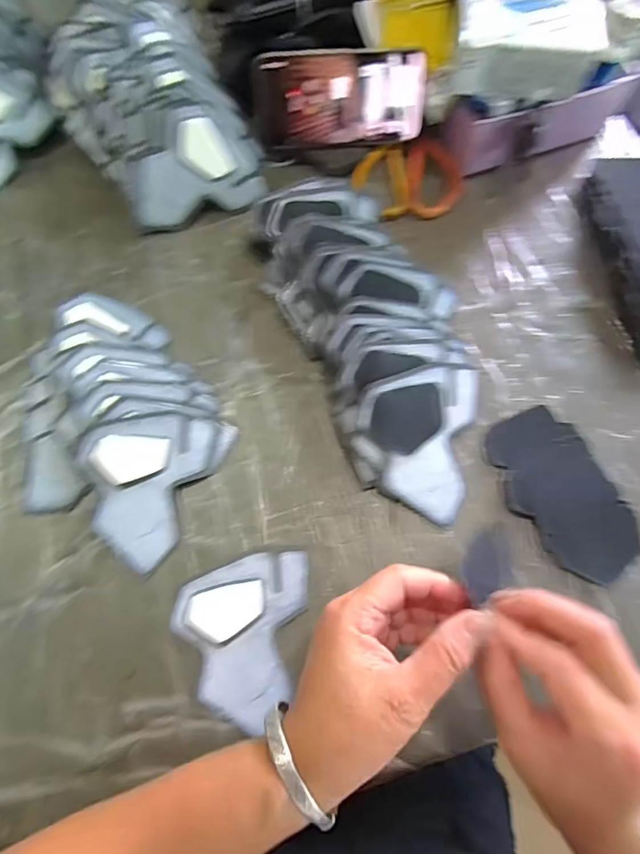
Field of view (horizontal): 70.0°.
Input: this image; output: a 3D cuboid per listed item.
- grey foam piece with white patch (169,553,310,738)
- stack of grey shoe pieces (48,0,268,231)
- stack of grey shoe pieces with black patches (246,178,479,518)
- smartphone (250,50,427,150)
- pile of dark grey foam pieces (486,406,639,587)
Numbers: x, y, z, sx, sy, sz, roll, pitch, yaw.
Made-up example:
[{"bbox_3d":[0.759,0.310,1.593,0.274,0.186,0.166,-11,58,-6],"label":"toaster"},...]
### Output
[{"bbox_3d":[-0.056,0.151,0.332,0.095,0.010,0.111,-3,71,0],"label":"grey foam piece with white patch"},{"bbox_3d":[-0.187,-0.349,0.479,0.169,0.076,0.305,-23,72,-7],"label":"stack of grey shoe pieces"},{"bbox_3d":[0.052,-0.086,0.391,0.139,0.054,0.315,-24,72,-7],"label":"stack of grey shoe pieces with black patches"},{"bbox_3d":[0.019,-0.320,0.448,0.162,0.077,0.009,0,43,0],"label":"smartphone"},{"bbox_3d":[0.192,0.051,0.362,0.078,0.012,0.136,-23,69,-4],"label":"pile of dark grey foam pieces"}]

